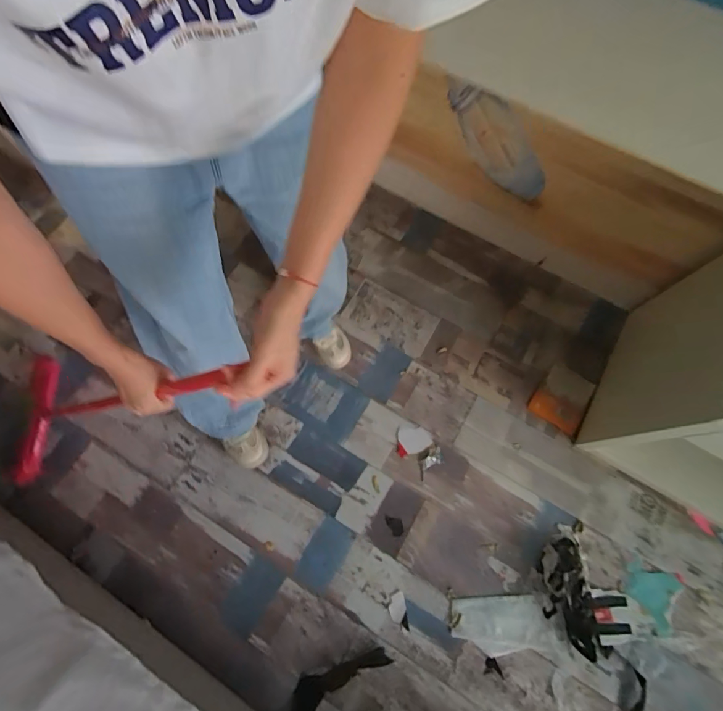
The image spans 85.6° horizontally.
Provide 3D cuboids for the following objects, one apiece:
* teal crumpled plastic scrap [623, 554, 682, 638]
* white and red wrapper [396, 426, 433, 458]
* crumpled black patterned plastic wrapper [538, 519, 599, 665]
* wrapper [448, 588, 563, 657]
[{"bbox_3d":[0.725,0.602,0.979,0.118,0.027,0.146,23,72,6],"label":"teal crumpled plastic scrap"},{"bbox_3d":[0.153,0.251,1.139,0.099,0.007,0.087,3,71,-1],"label":"white and red wrapper"},{"bbox_3d":[0.510,0.566,0.956,0.123,0.072,0.278,1,71,-2],"label":"crumpled black patterned plastic wrapper"},{"bbox_3d":[0.347,0.655,0.951,0.253,0.040,0.122,2,71,-2],"label":"wrapper"}]

